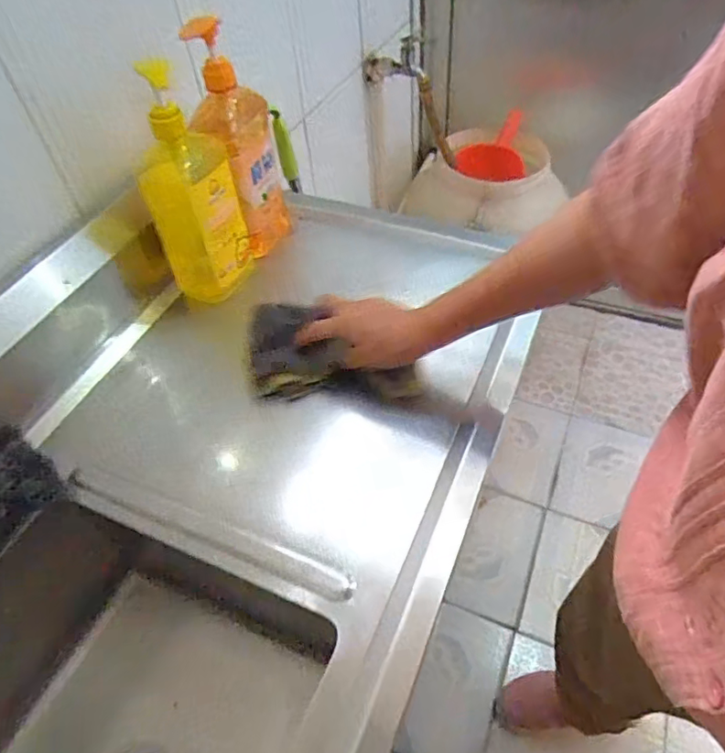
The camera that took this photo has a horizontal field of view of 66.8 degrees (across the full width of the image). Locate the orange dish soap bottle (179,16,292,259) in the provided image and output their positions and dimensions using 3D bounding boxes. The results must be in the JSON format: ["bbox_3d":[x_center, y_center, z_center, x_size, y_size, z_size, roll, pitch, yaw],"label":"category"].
[{"bbox_3d":[-0.142,-0.266,0.655,0.057,0.266,0.112,19,57,15],"label":"orange dish soap bottle"}]

